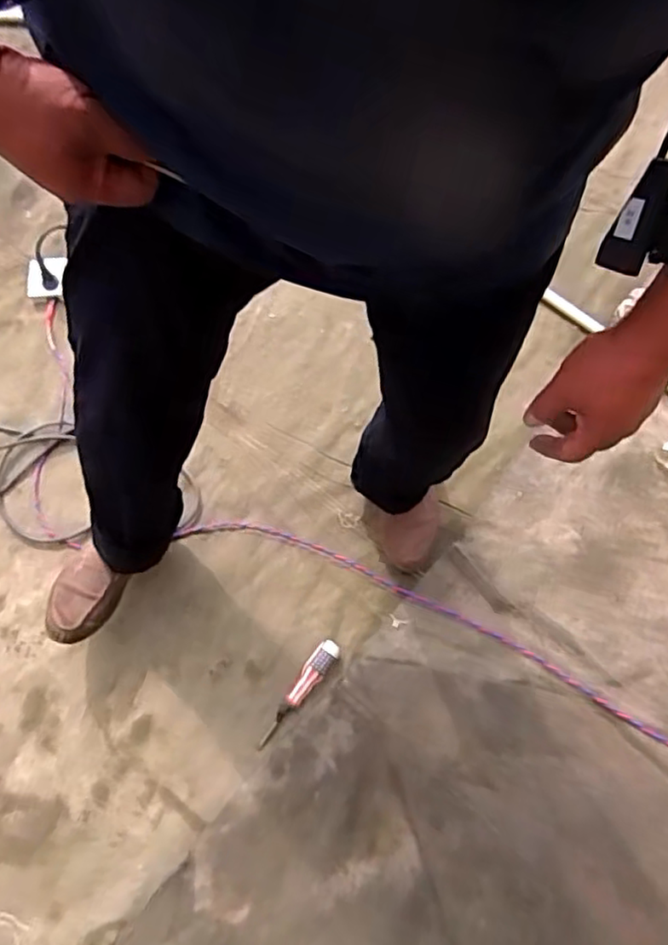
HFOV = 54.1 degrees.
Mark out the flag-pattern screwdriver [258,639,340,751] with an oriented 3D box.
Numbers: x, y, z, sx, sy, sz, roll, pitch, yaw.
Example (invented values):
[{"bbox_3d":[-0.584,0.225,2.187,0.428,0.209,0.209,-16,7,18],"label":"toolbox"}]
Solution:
[{"bbox_3d":[-0.054,0.344,1.011,0.036,0.031,0.190,31,72,12],"label":"flag-pattern screwdriver"}]

